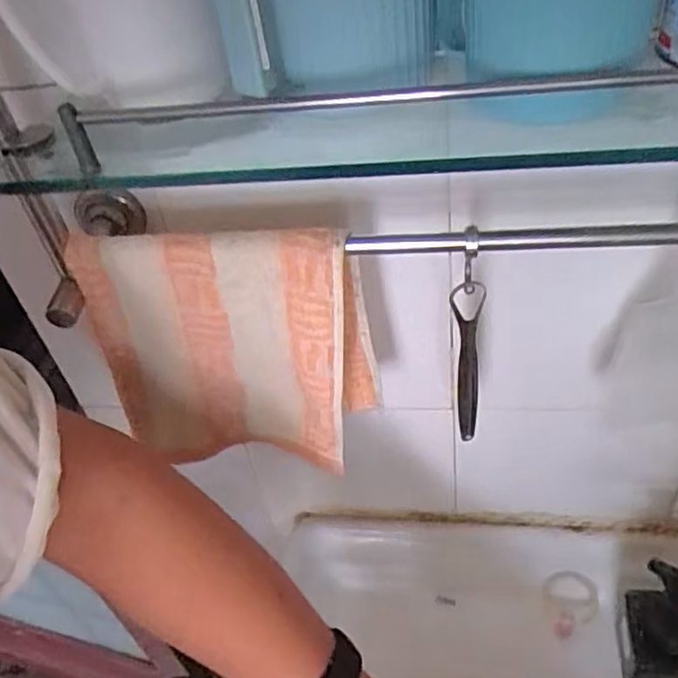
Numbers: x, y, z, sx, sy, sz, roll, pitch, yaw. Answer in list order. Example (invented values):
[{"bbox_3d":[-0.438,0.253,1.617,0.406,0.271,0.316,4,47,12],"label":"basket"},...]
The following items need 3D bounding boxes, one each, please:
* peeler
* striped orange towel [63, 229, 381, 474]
[{"bbox_3d":[0.084,0.019,0.429,0.020,0.146,0.016,4,44,16],"label":"peeler"},{"bbox_3d":[-0.070,0.011,0.443,0.179,0.184,0.040,-2,43,10],"label":"striped orange towel"}]

